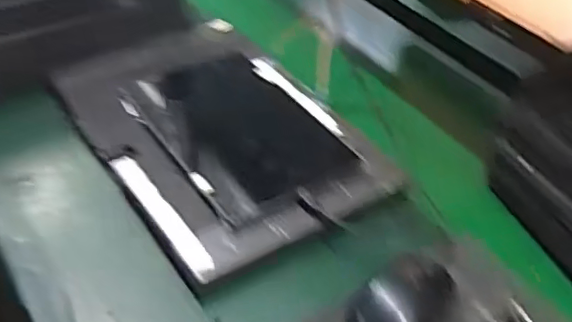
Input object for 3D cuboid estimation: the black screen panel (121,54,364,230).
[{"bbox_3d":[-0.054,-0.045,0.697,0.183,0.016,0.263,-22,49,-30],"label":"black screen panel"}]

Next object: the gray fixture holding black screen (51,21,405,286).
[{"bbox_3d":[-0.083,-0.038,0.702,0.255,0.035,0.381,-23,49,-30],"label":"gray fixture holding black screen"}]

